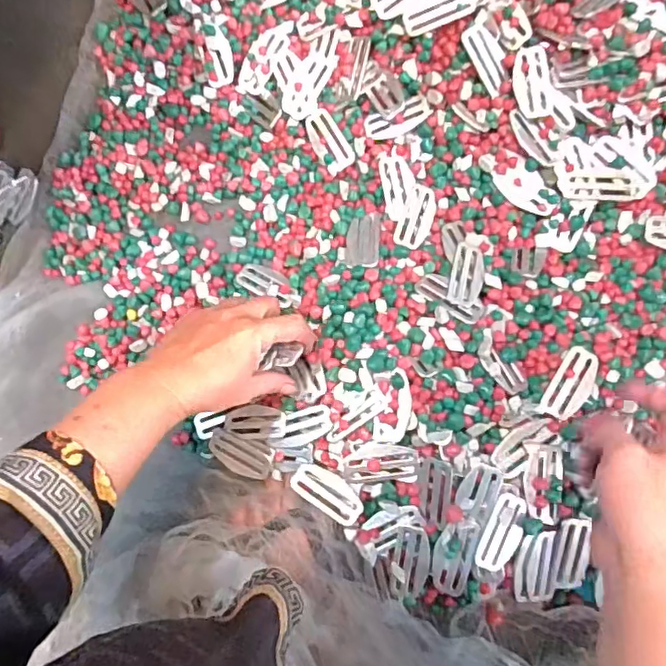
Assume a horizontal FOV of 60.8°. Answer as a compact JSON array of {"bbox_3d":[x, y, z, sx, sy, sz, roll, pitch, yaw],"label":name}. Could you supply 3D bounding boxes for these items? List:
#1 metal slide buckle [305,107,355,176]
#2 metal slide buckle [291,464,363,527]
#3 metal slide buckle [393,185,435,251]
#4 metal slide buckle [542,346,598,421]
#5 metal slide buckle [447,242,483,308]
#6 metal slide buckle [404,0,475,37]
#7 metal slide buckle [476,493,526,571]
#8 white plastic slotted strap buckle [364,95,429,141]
[{"bbox_3d":[-0.004,-0.177,0.521,0.028,0.004,0.059,-32,90,6],"label":"metal slide buckle"},{"bbox_3d":[-0.005,0.129,0.458,0.061,0.006,0.029,30,83,7],"label":"metal slide buckle"},{"bbox_3d":[0.073,-0.101,0.497,0.026,0.007,0.058,21,86,9],"label":"metal slide buckle"},{"bbox_3d":[0.189,0.040,0.449,0.029,0.004,0.059,27,83,9],"label":"metal slide buckle"},{"bbox_3d":[0.111,-0.049,0.470,0.028,0.004,0.057,14,70,-3],"label":"metal slide buckle"},{"bbox_3d":[0.089,-0.273,0.481,0.058,0.011,0.026,-16,82,5],"label":"metal slide buckle"},{"bbox_3d":[0.129,0.153,0.435,0.026,0.004,0.058,24,87,9],"label":"metal slide buckle"},{"bbox_3d":[0.057,-0.191,0.509,0.060,0.008,0.025,-13,100,19],"label":"white plastic slotted strap buckle"}]

